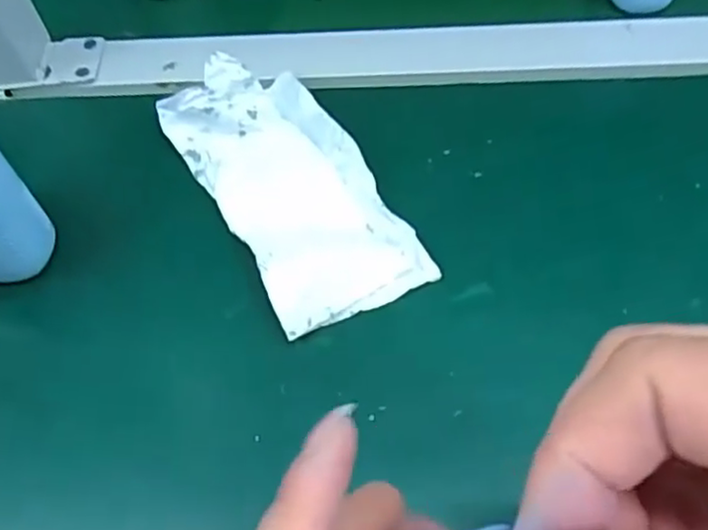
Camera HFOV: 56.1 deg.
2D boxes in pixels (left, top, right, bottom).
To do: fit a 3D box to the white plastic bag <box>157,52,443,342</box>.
[{"bbox_3d":[-0.030,-0.042,0.318,0.075,0.032,0.147,-28,61,-14],"label":"white plastic bag"}]

